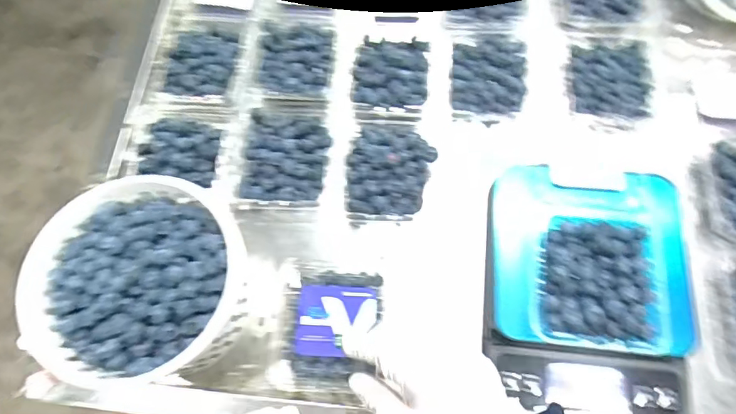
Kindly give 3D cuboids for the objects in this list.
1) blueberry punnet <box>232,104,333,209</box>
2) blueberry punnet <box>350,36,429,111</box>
[{"bbox_3d":[-0.089,-0.062,0.563,0.106,0.045,0.133,2,69,2],"label":"blueberry punnet"},{"bbox_3d":[0.027,-0.159,0.593,0.091,0.039,0.105,4,69,3],"label":"blueberry punnet"}]

